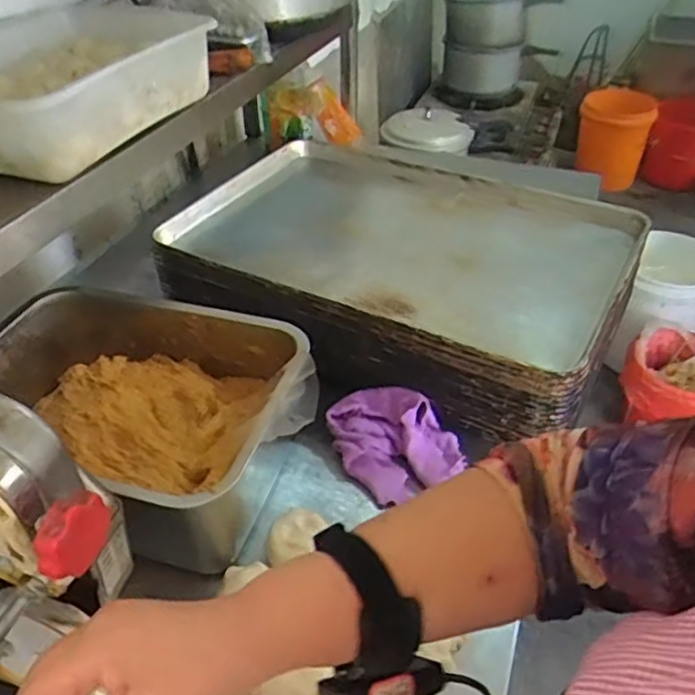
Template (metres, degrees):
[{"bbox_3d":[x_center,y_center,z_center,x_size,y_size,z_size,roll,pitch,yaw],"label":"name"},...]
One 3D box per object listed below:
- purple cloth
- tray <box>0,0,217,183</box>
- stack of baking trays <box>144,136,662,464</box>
[{"bbox_3d":[0.054,0.103,0.777,0.123,0.059,0.135,-30,47,-30],"label":"purple cloth"},{"bbox_3d":[-0.347,-0.332,0.804,0.307,0.083,0.382,17,43,21],"label":"tray"},{"bbox_3d":[0.081,-0.123,0.962,0.606,0.114,0.447,23,45,27],"label":"stack of baking trays"}]

